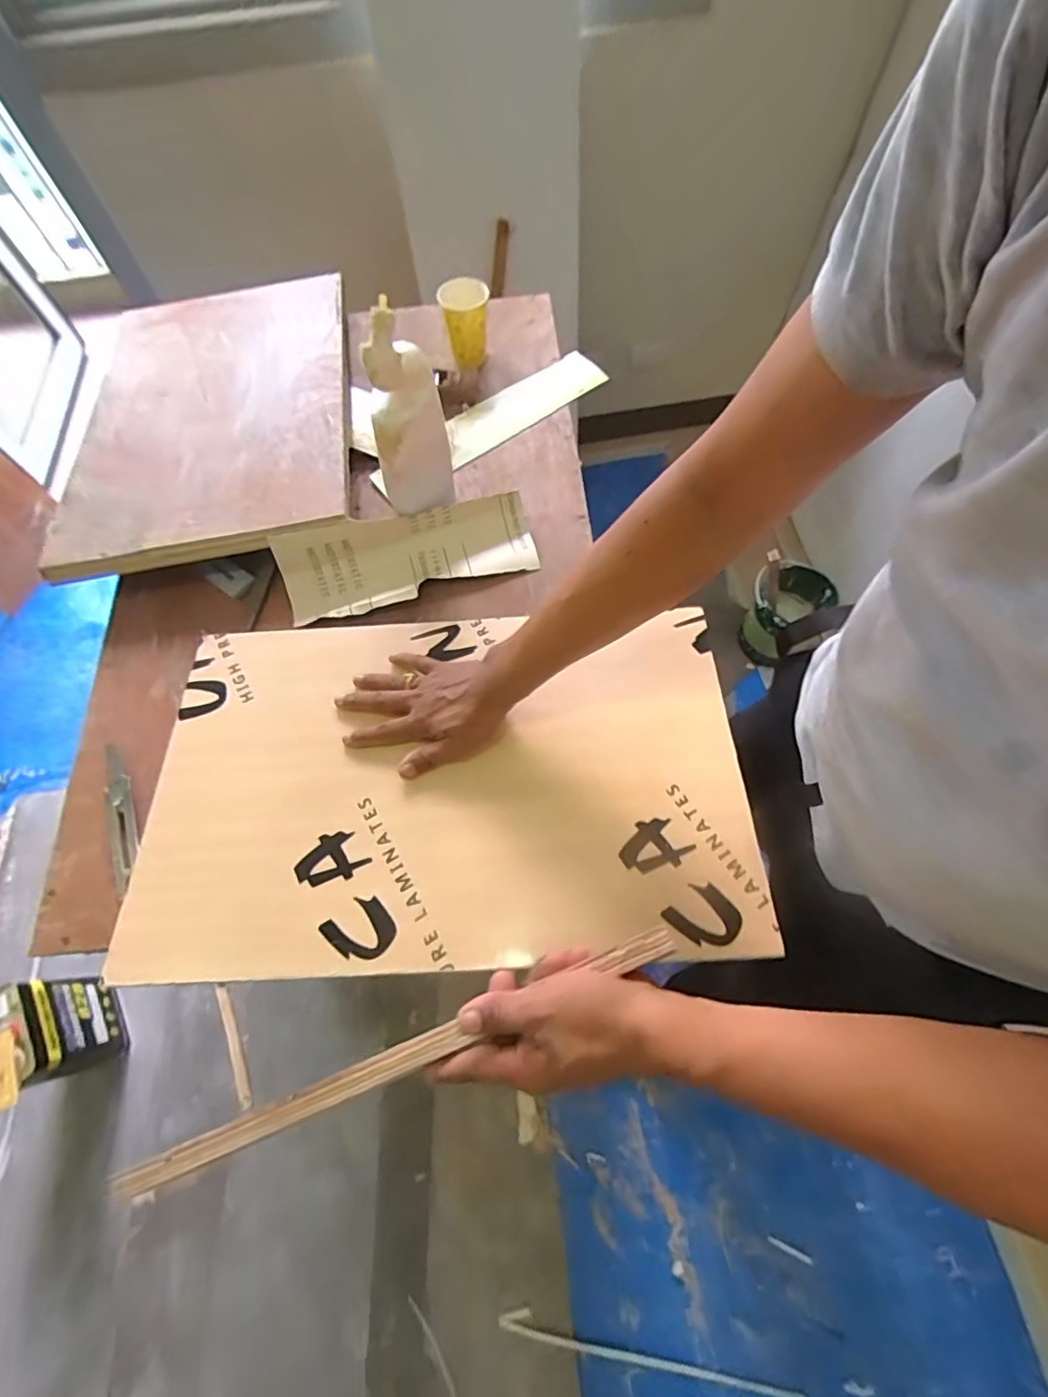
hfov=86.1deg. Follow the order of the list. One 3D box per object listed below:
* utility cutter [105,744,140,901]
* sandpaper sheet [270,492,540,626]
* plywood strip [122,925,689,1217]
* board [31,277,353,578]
[{"bbox_3d":[-0.424,0.126,0.588,0.027,0.015,0.151,-12,78,-5],"label":"utility cutter"},{"bbox_3d":[-0.141,-0.173,0.698,0.312,0.064,0.101,-16,67,-4],"label":"sandpaper sheet"},{"bbox_3d":[-0.095,0.253,0.387,0.426,0.013,0.020,-26,66,3],"label":"plywood strip"},{"bbox_3d":[-0.445,-0.422,0.805,0.383,0.034,0.578,-11,61,0],"label":"board"}]

